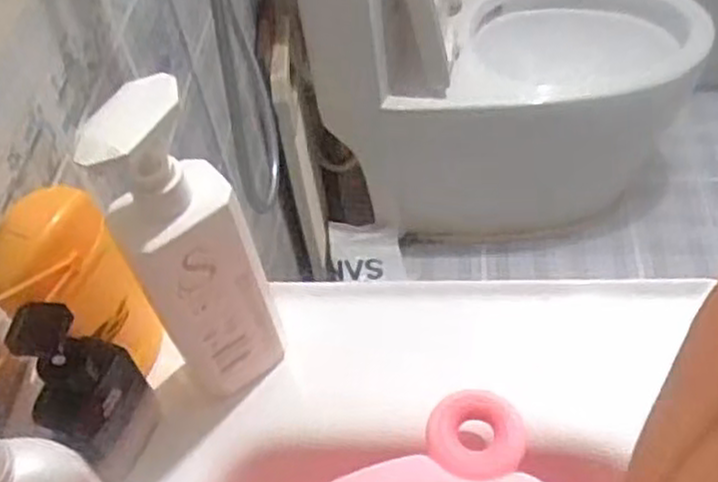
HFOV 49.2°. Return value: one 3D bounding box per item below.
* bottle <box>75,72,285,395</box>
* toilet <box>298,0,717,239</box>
[{"bbox_3d":[-0.099,0.011,0.475,0.072,0.235,0.044,-39,56,-24],"label":"bottle"},{"bbox_3d":[0.258,-0.380,1.394,0.662,0.787,0.383,-1,50,5],"label":"toilet"}]

